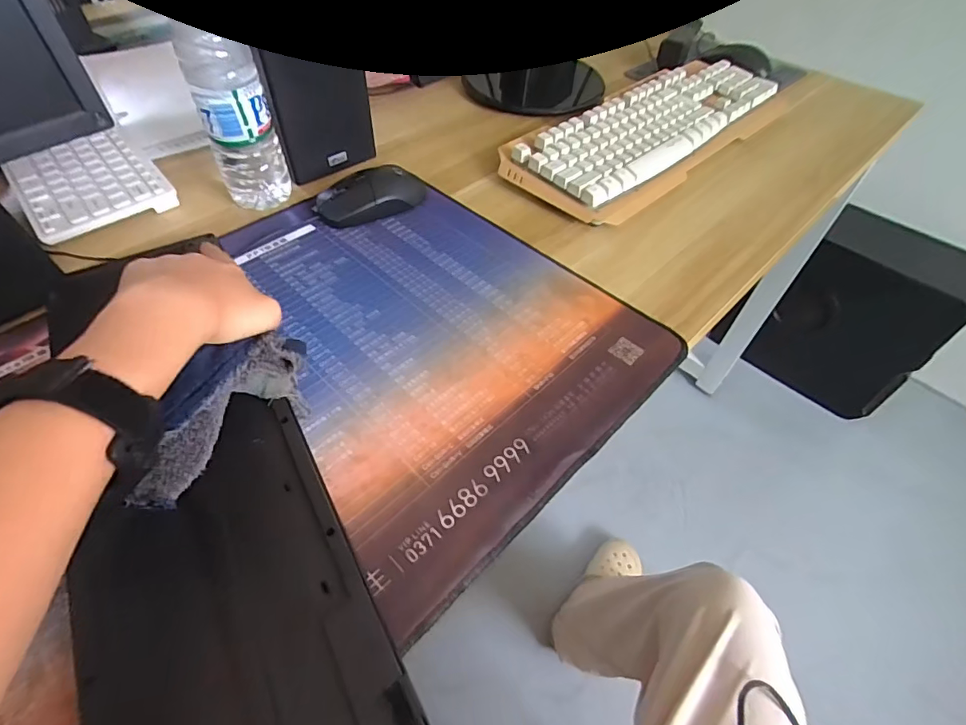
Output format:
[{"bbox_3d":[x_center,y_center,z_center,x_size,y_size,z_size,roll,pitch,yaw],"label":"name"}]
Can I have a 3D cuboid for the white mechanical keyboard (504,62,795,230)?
[{"bbox_3d":[0.228,-0.296,0.618,0.444,0.034,0.153,-35,60,-27],"label":"white mechanical keyboard"}]

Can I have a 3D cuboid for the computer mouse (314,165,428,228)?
[{"bbox_3d":[-0.111,-0.171,0.499,0.111,0.036,0.051,-25,56,-21],"label":"computer mouse"}]

